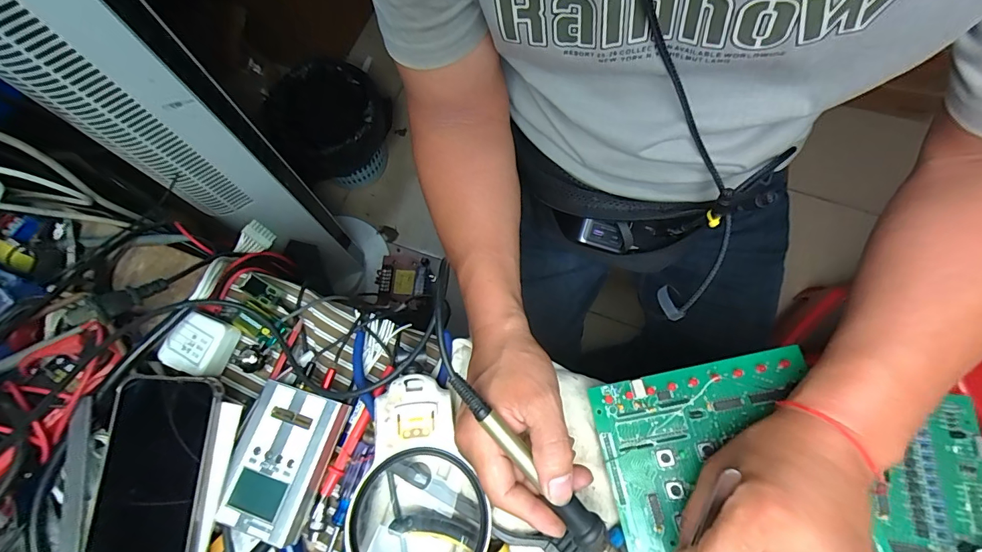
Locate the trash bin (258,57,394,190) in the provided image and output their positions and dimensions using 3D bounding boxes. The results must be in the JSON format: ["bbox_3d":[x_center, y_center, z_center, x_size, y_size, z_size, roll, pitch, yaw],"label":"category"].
[{"bbox_3d":[-0.381,-0.358,1.092,0.294,0.243,0.259,41,78,13],"label":"trash bin"}]

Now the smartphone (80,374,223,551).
[{"bbox_3d":[-0.247,0.156,0.306,0.090,0.013,0.164,-3,72,1],"label":"smartphone"}]

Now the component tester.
[{"bbox_3d":[-0.161,0.142,0.338,0.068,0.030,0.102,16,73,7],"label":"component tester"}]

